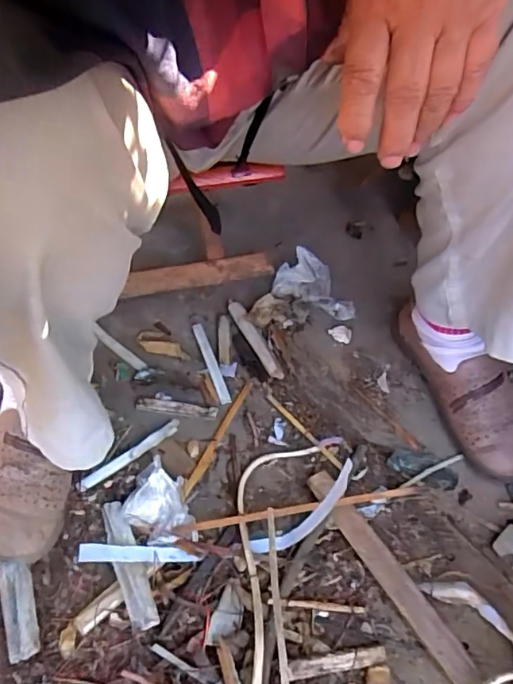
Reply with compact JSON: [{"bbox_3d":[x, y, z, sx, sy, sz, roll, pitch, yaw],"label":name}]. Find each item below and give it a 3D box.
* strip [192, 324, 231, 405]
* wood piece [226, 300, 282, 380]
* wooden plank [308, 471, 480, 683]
[{"bbox_3d":[-0.055,0.022,0.646,0.012,0.005,0.126,-14,49,-14],"label":"strip"},{"bbox_3d":[-0.003,-0.005,0.666,0.019,0.015,0.132,-19,50,-18],"label":"wood piece"},{"bbox_3d":[0.113,0.201,0.480,0.026,0.016,0.206,-25,52,-22],"label":"wooden plank"}]

